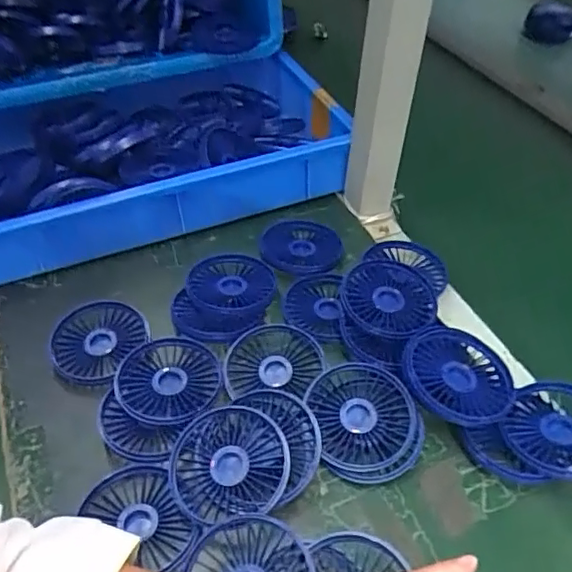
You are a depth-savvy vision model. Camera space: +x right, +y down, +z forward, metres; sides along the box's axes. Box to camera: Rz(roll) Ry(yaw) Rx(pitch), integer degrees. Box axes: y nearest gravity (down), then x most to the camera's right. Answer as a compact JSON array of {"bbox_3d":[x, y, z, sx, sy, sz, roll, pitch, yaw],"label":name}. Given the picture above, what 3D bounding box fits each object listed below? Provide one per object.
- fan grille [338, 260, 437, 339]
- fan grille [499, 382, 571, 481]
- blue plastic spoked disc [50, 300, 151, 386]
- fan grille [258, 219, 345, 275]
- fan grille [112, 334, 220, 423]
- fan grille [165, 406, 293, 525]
[{"bbox_3d":[0.094,0.010,0.535,0.087,0.016,0.080,-2,57,2],"label":"fan grille"},{"bbox_3d":[0.216,0.113,0.452,0.079,0.021,0.086,-6,40,5],"label":"fan grille"},{"bbox_3d":[-0.175,0.051,0.536,0.076,0.025,0.087,18,49,16],"label":"blue plastic spoked disc"},{"bbox_3d":[0.016,-0.043,0.629,0.085,0.013,0.084,0,47,0],"label":"fan grille"},{"bbox_3d":[-0.101,0.081,0.494,0.082,0.016,0.083,8,47,6],"label":"fan grille"},{"bbox_3d":[-0.044,0.134,0.436,0.089,0.024,0.088,-9,51,11],"label":"fan grille"}]

